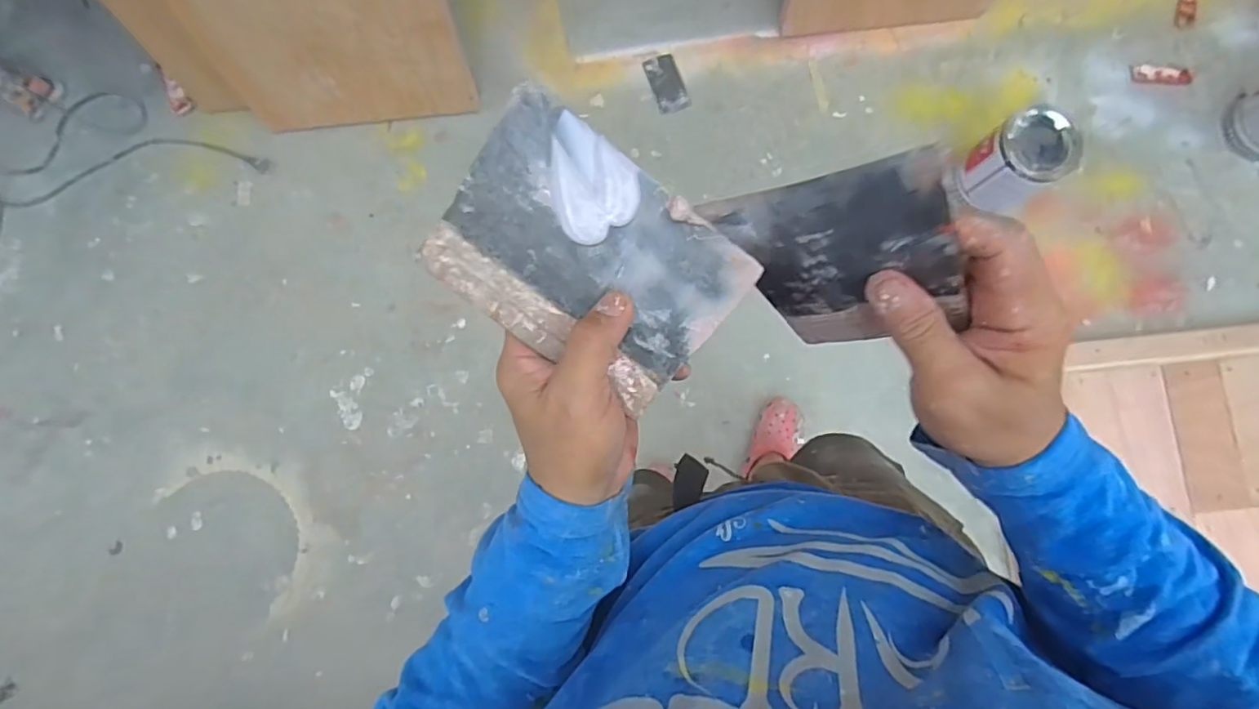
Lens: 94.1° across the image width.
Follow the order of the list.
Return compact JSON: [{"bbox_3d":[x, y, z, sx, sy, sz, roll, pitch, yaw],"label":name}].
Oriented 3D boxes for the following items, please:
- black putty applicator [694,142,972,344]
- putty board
[{"bbox_3d":[0.096,-0.040,0.261,0.094,0.100,0.006,48,59,-30],"label":"black putty applicator"},{"bbox_3d":[-0.019,-0.046,0.281,0.137,0.007,0.096,36,91,-6],"label":"putty board"}]

